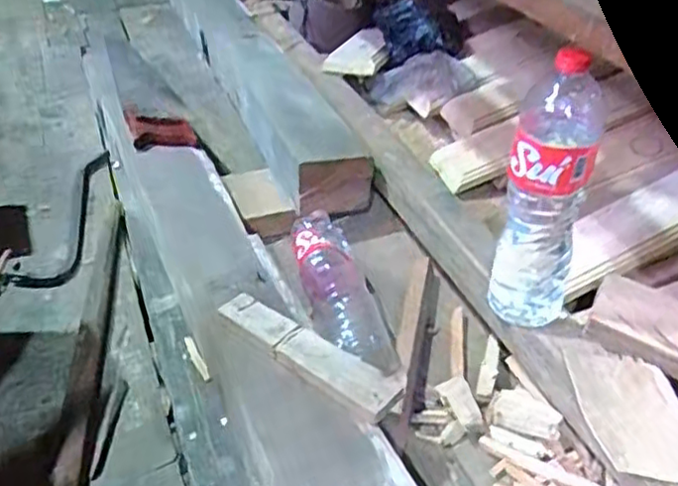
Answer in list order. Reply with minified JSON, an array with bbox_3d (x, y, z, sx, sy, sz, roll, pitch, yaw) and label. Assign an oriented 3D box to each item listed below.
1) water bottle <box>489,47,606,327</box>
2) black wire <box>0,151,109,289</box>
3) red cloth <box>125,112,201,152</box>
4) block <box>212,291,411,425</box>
[{"bbox_3d":[0.225,-0.050,0.731,0.095,0.290,0.084,20,43,20],"label":"water bottle"},{"bbox_3d":[-0.413,-0.051,1.099,0.085,0.013,0.363,5,40,3],"label":"black wire"},{"bbox_3d":[-0.289,-0.180,1.127,0.120,0.057,0.033,6,38,-19],"label":"red cloth"},{"bbox_3d":[-0.033,0.113,0.734,0.218,0.022,0.053,28,46,27],"label":"block"}]

